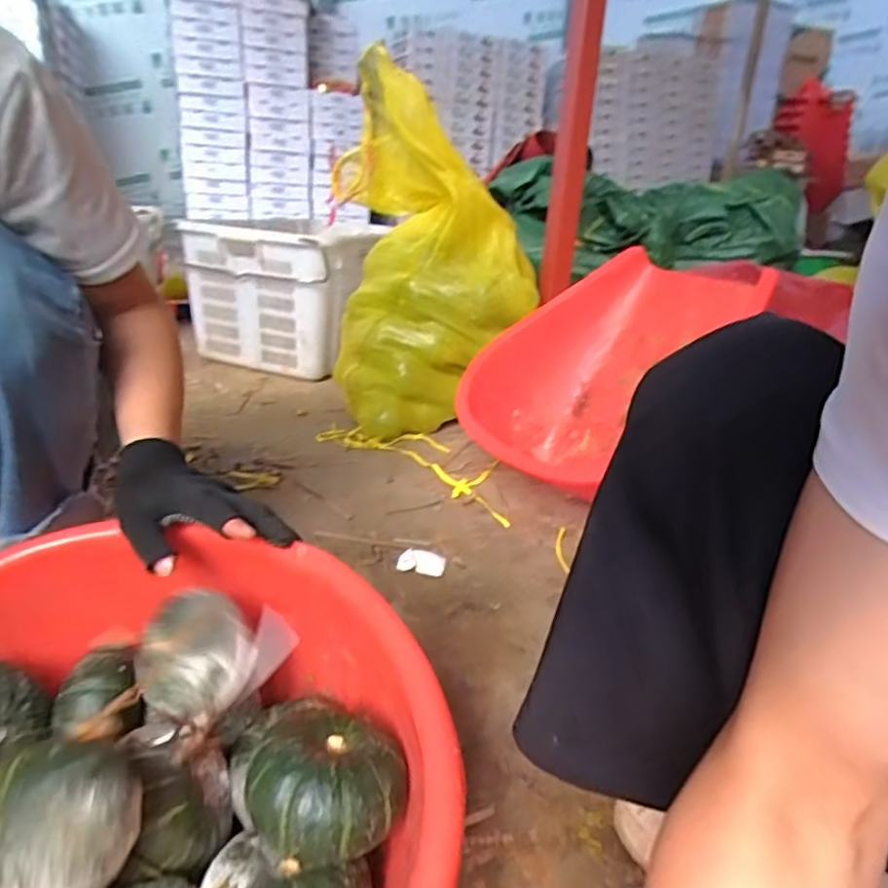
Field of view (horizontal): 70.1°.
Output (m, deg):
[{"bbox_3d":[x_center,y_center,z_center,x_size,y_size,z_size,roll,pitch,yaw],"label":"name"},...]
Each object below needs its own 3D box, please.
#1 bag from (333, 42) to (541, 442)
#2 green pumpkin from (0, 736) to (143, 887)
[{"bbox_3d":[-0.023,-0.354,1.272,0.358,0.659,0.223,-5,24,-22],"label":"bag"},{"bbox_3d":[-0.230,0.228,0.368,0.094,0.069,0.081,-16,30,-40],"label":"green pumpkin"}]

